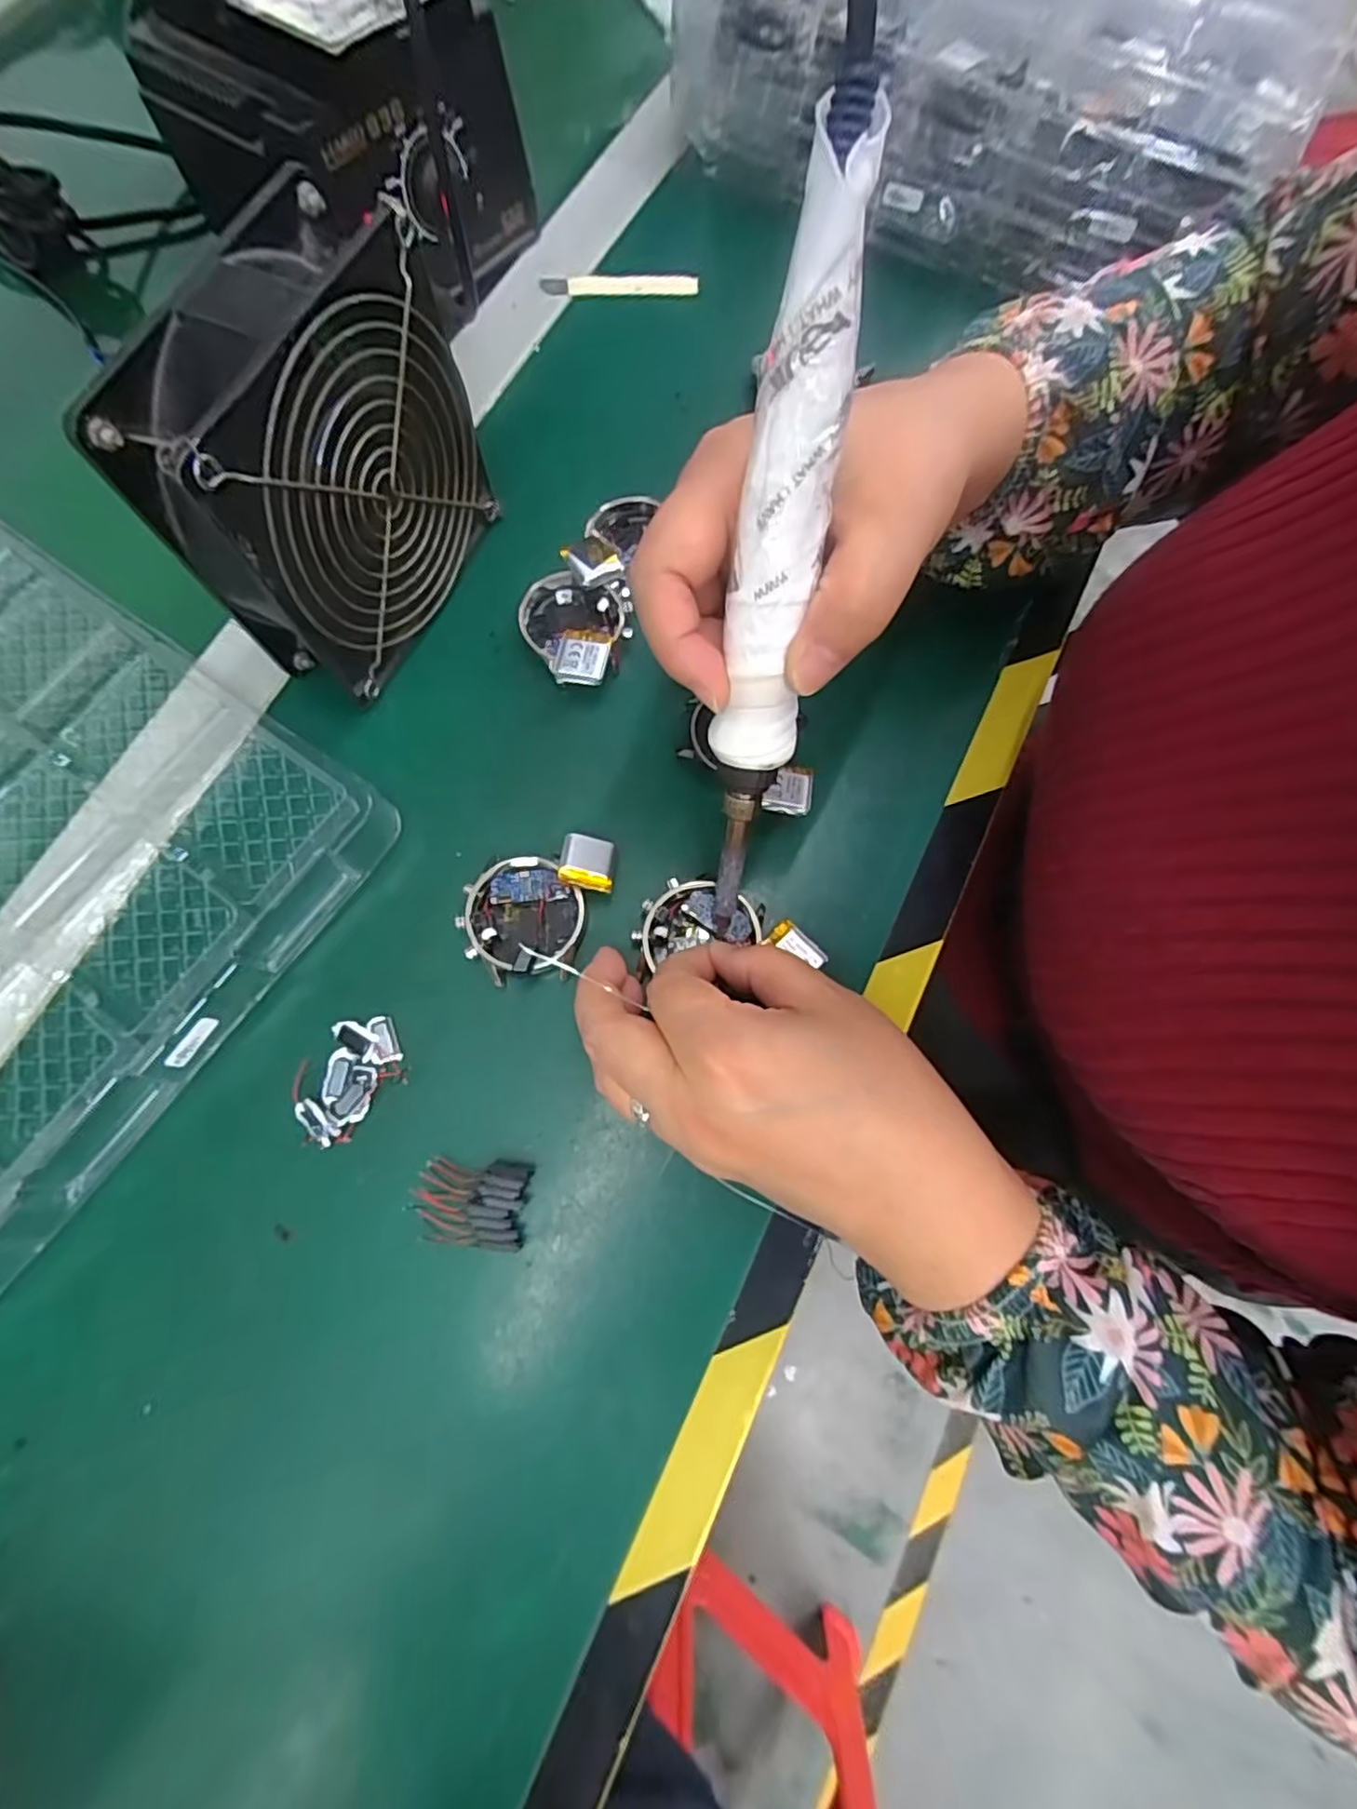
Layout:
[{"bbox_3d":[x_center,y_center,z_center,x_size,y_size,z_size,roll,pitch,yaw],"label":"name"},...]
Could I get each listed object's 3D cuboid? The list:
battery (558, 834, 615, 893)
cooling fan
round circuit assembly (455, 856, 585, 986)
[{"bbox_3d":[-0.036,-0.017,0.263,0.021,0.004,0.023,12,60,-12],"label":"battery"},{"bbox_3d":[-0.125,-0.158,0.249,0.041,0.124,0.120,24,76,5],"label":"cooling fan"},{"bbox_3d":[-0.061,0.005,0.262,0.045,0.011,0.046,0,76,-1],"label":"round circuit assembly"}]

